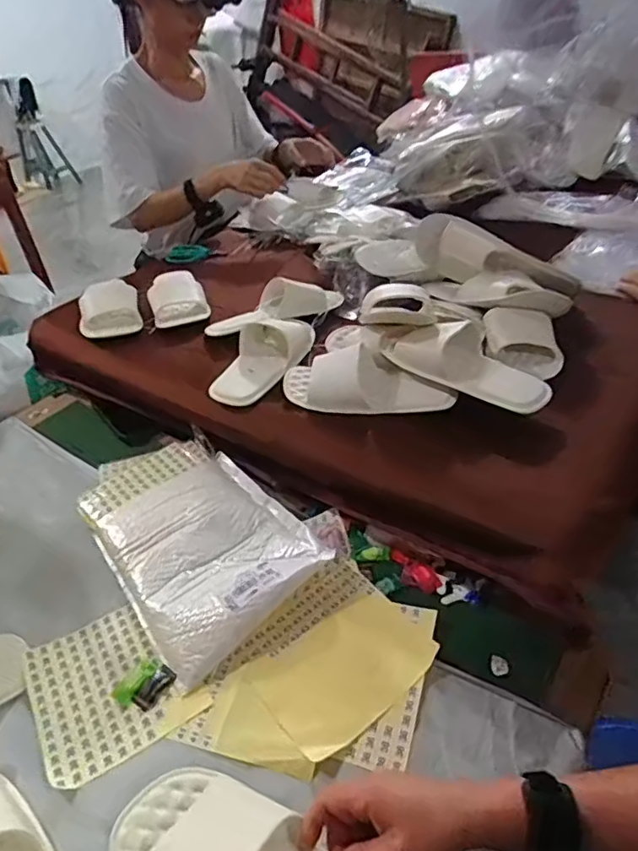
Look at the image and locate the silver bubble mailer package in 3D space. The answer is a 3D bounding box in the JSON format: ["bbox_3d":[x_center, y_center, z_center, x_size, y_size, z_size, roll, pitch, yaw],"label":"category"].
[{"bbox_3d":[-0.157,0.133,0.734,0.215,0.036,0.339,-28,43,-25],"label":"silver bubble mailer package"}]

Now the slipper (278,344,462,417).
[{"bbox_3d":[0.063,-0.057,0.772,0.226,0.057,0.087,4,40,13],"label":"slipper"}]

